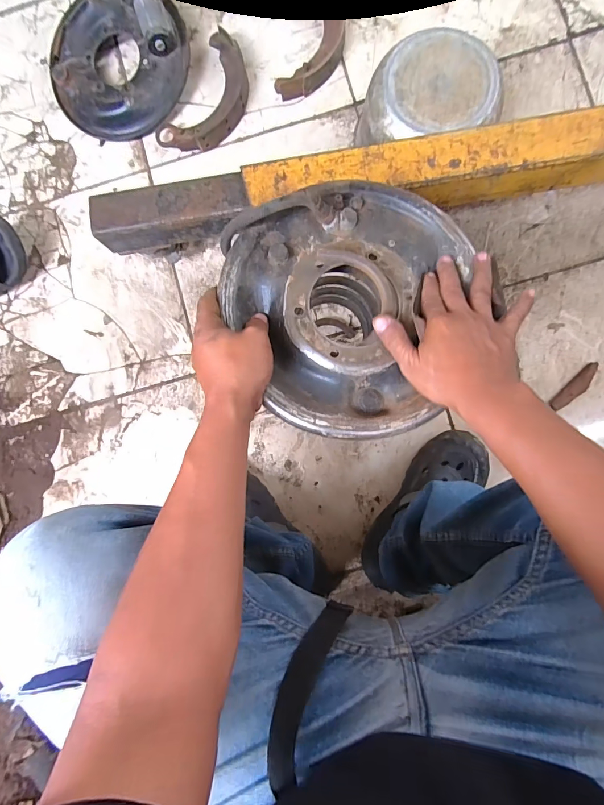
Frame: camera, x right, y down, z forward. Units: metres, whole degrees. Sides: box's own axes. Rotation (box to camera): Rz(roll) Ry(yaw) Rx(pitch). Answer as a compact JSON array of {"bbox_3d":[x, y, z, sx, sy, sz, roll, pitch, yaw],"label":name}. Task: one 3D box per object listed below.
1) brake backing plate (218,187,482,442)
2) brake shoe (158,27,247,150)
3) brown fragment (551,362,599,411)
[{"bbox_3d":[0.058,-0.098,0.384,0.239,0.052,0.247,0,89,4],"label":"brake backing plate"},{"bbox_3d":[-0.167,-0.558,0.711,0.121,0.034,0.224,31,91,3],"label":"brake shoe"},{"bbox_3d":[0.475,-0.024,0.663,0.027,0.010,0.104,44,92,3],"label":"brown fragment"}]

